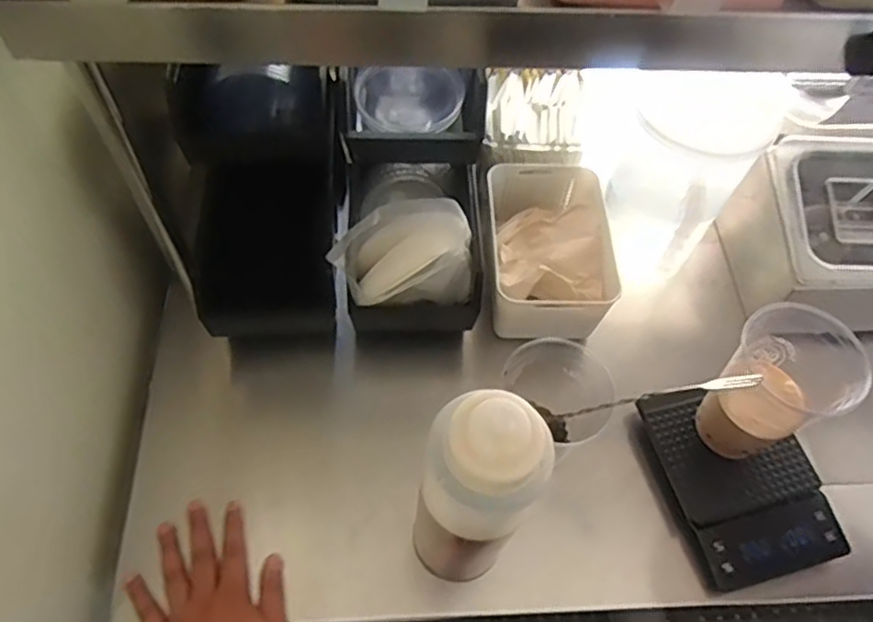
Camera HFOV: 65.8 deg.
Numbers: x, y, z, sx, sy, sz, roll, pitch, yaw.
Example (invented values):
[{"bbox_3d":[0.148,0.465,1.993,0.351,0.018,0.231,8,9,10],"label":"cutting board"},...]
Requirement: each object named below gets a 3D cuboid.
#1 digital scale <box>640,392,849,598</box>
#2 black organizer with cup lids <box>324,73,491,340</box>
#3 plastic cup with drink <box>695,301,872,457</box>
[{"bbox_3d":[0.281,0.152,0.628,0.125,0.035,0.181,-14,61,-12],"label":"digital scale"},{"bbox_3d":[-0.019,-0.116,0.649,0.126,0.154,0.222,3,58,-2],"label":"black organizer with cup lids"},{"bbox_3d":[0.284,0.069,0.584,0.086,0.160,0.091,2,58,-3],"label":"plastic cup with drink"}]

